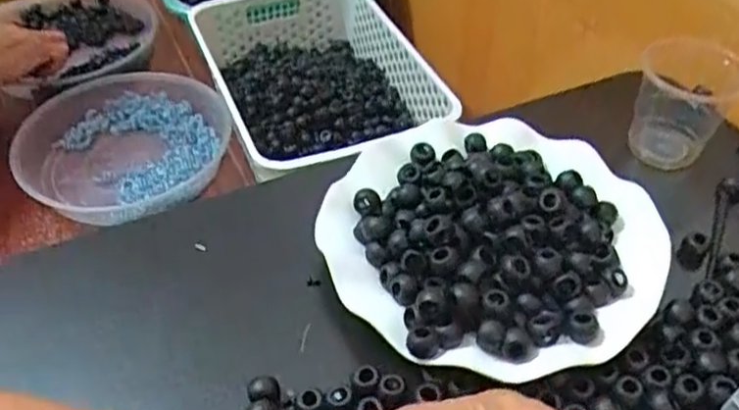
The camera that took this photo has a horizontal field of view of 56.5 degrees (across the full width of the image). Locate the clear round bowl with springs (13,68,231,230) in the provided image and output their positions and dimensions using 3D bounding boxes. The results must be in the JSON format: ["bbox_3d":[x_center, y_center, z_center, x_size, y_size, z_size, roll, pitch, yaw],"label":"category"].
[{"bbox_3d":[-0.285,-0.071,0.781,0.243,0.087,0.218,-9,45,-8],"label":"clear round bowl with springs"}]

